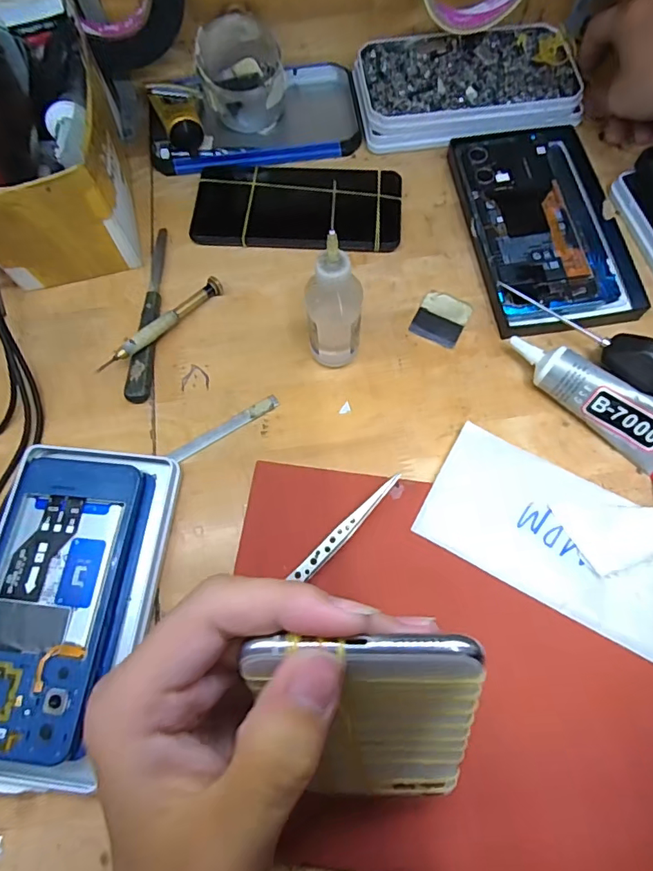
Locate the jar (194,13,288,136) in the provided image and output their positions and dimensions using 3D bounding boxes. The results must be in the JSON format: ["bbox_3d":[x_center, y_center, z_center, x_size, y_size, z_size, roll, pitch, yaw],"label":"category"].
[{"bbox_3d":[-0.067,-0.292,0.402,0.066,0.054,0.067,0,68,0],"label":"jar"}]

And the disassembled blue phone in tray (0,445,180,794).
[{"bbox_3d":[-0.153,0.096,0.288,0.106,0.014,0.179,3,69,2],"label":"disassembled blue phone in tray"}]

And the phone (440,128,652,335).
[{"bbox_3d":[0.163,-0.157,0.374,0.109,0.021,0.172,-9,69,-3],"label":"phone"}]

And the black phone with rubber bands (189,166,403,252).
[{"bbox_3d":[-0.023,-0.179,0.386,0.159,0.014,0.075,3,69,2],"label":"black phone with rubber bands"}]

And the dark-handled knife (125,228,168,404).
[{"bbox_3d":[-0.128,-0.093,0.361,0.015,0.010,0.146,0,68,1],"label":"dark-handled knife"}]

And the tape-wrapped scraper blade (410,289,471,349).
[{"bbox_3d":[0.083,-0.085,0.358,0.034,0.004,0.040,27,71,11],"label":"tape-wrapped scraper blade"}]

